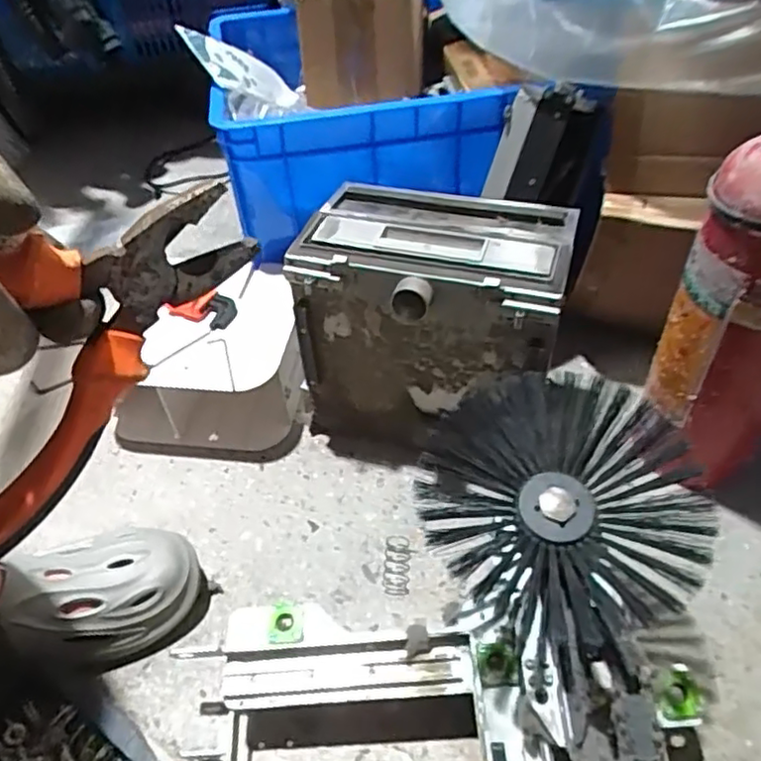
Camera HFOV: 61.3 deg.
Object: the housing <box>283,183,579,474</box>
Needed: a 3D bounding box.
[{"bbox_3d":[0.062,-0.056,0.742,0.269,0.265,0.202,14,47,17],"label":"housing"}]

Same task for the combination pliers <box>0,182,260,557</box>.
[{"bbox_3d":[-0.101,0.005,0.186,0.147,0.087,0.028,-26,49,-21],"label":"combination pliers"}]

